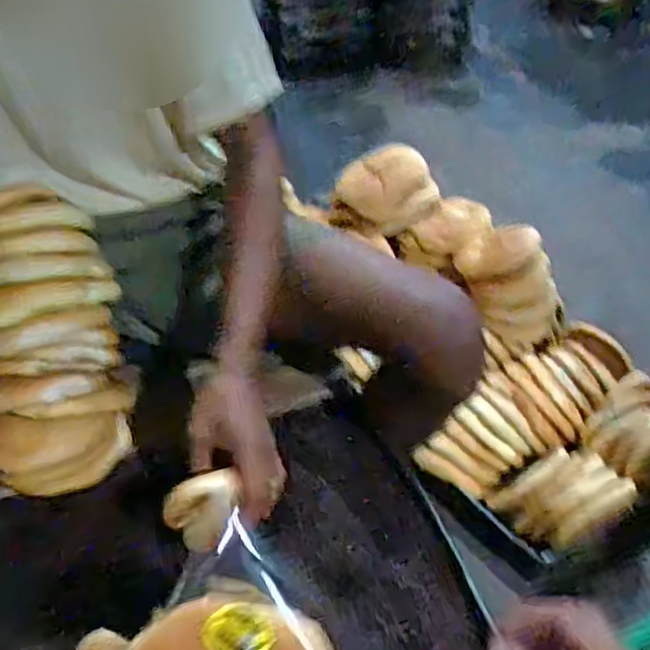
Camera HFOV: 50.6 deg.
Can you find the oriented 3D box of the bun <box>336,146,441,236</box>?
[{"bbox_3d":[0.111,-0.263,1.294,0.174,0.102,0.158,-20,41,-21],"label":"bun"}]

